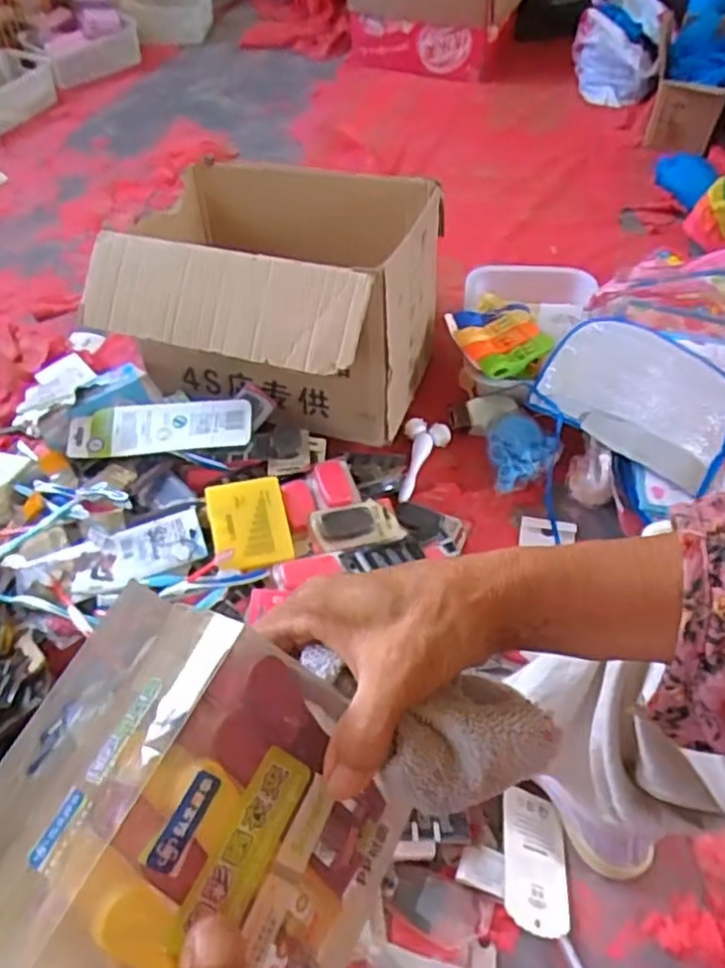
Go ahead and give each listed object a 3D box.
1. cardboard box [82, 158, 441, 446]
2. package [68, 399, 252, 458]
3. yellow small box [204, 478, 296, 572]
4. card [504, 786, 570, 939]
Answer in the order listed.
[{"bbox_3d":[-0.119,-0.252,0.978,0.392,0.254,0.334,13,51,11],"label":"cardboard box"},{"bbox_3d":[-0.261,-0.075,0.910,0.230,0.024,0.074,-4,50,-3],"label":"package"},{"bbox_3d":[-0.136,0.046,0.843,0.091,0.020,0.113,-11,62,-11],"label":"yellow small box"},{"bbox_3d":[0.166,0.360,0.674,0.068,0.008,0.120,18,48,-14],"label":"card"}]

